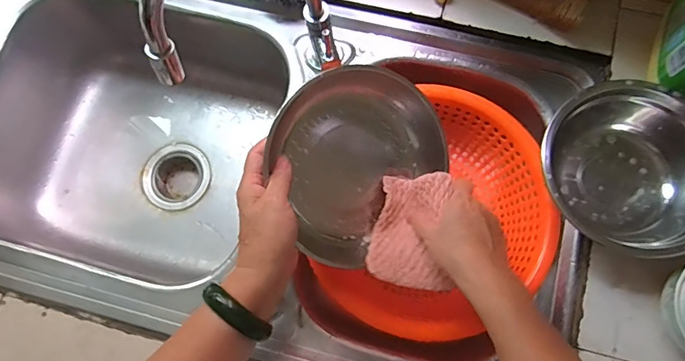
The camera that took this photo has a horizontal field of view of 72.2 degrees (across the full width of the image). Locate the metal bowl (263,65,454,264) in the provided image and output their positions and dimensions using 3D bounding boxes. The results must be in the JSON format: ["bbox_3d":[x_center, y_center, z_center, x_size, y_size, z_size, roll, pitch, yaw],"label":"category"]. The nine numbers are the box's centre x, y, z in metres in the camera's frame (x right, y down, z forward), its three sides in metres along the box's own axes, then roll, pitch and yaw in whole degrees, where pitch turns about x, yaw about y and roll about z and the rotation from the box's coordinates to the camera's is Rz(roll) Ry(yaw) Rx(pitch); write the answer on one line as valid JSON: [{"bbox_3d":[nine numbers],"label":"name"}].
[{"bbox_3d":[0.004,-0.025,0.456,0.176,0.038,0.157,-46,118,-6],"label":"metal bowl"}]

